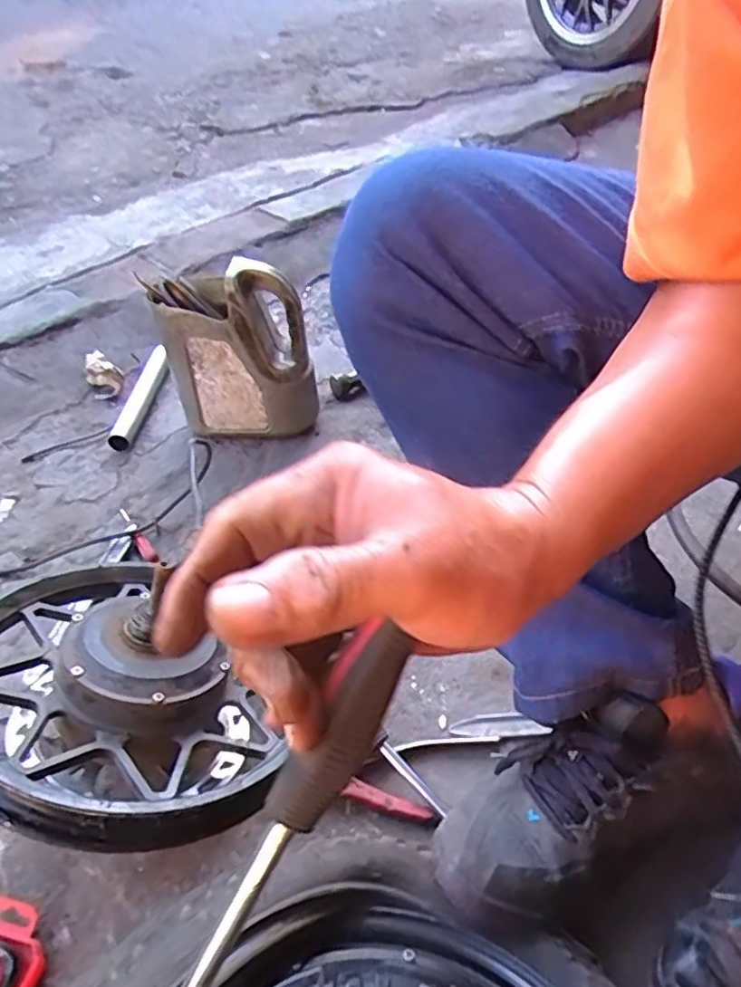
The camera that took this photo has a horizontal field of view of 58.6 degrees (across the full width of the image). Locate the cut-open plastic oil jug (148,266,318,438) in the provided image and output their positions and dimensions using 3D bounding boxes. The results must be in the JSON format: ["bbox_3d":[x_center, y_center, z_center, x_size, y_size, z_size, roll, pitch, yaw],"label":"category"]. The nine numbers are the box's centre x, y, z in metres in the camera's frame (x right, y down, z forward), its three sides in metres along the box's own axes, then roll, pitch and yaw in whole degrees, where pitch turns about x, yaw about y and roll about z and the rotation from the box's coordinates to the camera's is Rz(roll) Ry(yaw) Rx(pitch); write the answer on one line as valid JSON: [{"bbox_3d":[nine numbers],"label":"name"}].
[{"bbox_3d":[-0.157,-0.158,0.774,0.173,0.193,0.098,13,46,14],"label":"cut-open plastic oil jug"}]

